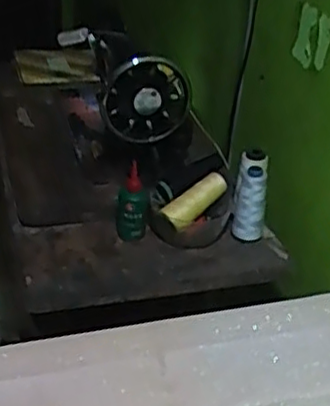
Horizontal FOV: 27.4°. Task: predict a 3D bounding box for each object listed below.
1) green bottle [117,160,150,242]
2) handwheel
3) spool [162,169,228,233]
[{"bbox_3d":[-0.048,0.000,0.980,0.045,0.111,0.040,3,31,-1],"label":"green bottle"},{"bbox_3d":[-0.027,-0.161,1.039,0.128,0.120,0.054,-6,34,-16],"label":"handwheel"},{"bbox_3d":[0.050,-0.007,0.999,0.113,0.035,0.031,-38,46,-21],"label":"spool"}]

